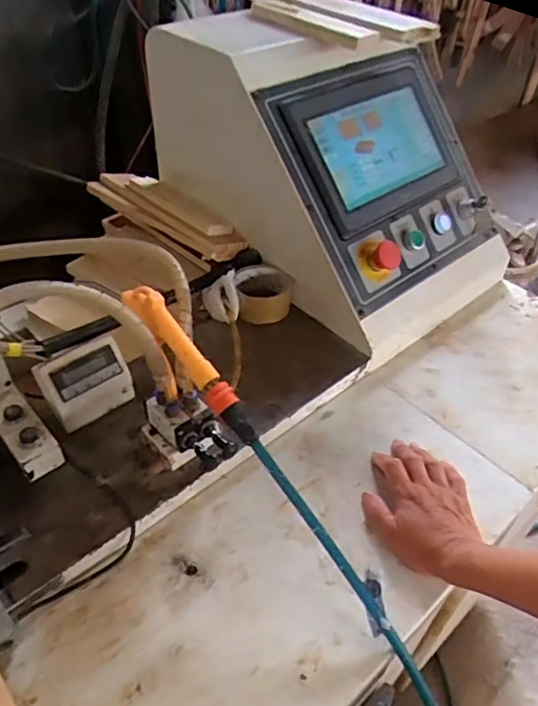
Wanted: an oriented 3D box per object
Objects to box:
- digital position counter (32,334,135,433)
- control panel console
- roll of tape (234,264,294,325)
[{"bbox_3d":[-0.204,0.034,0.613,0.094,0.074,0.050,-32,54,-30],"label":"digital position counter"},{"bbox_3d":[0.092,-0.296,0.844,0.390,0.328,0.490,-32,54,-31],"label":"control panel console"},{"bbox_3d":[-0.006,-0.090,0.790,0.080,0.049,0.087,2,44,-2],"label":"roll of tape"}]

